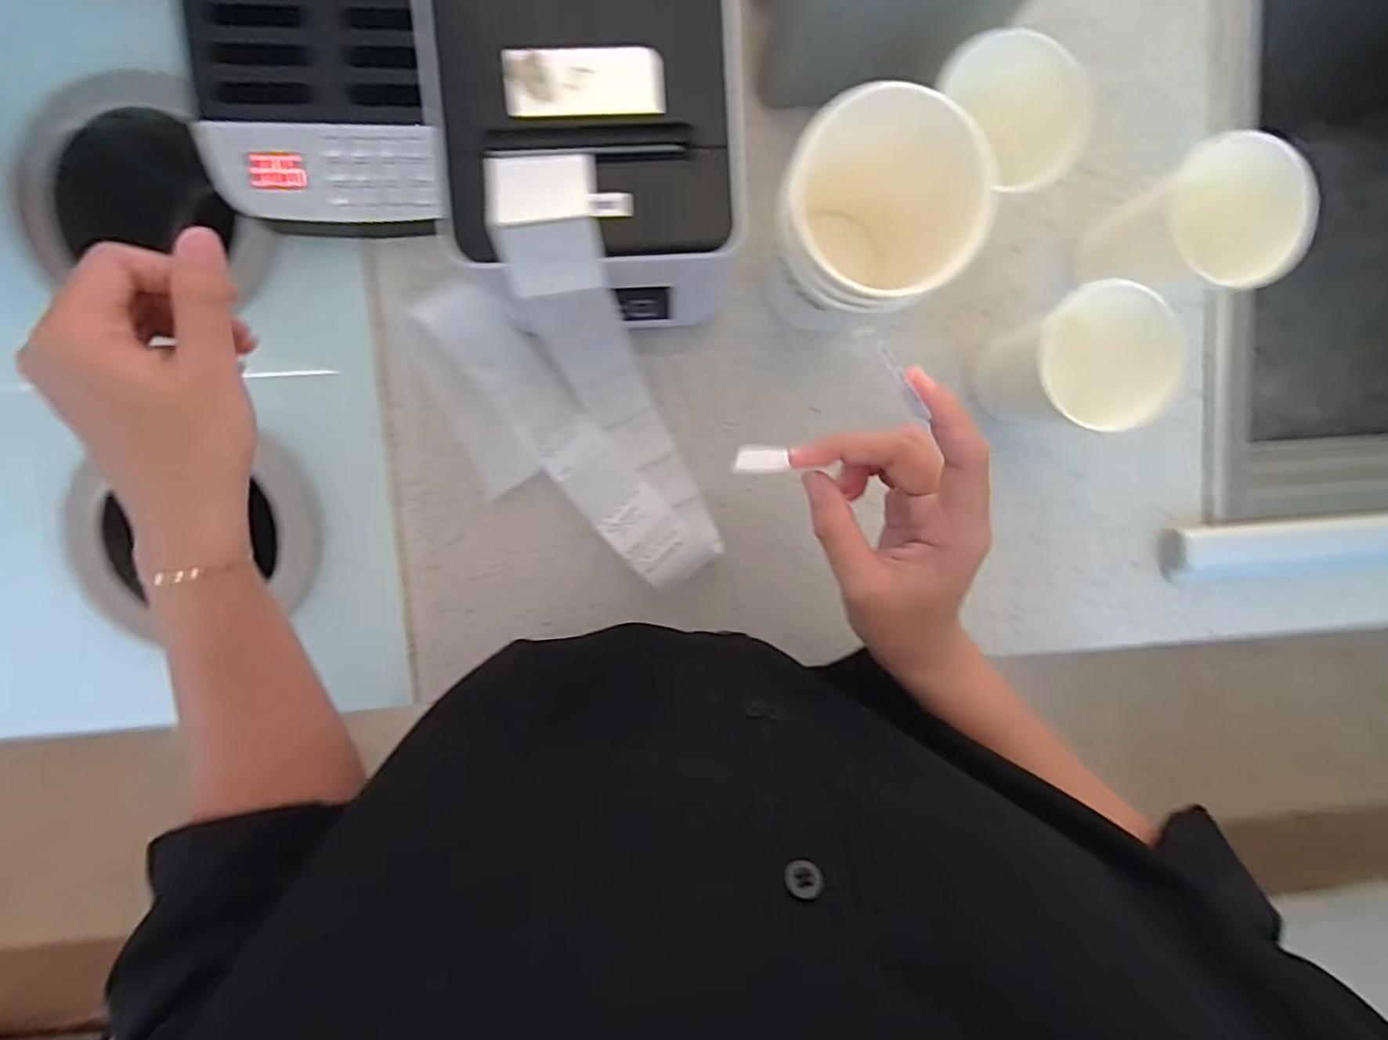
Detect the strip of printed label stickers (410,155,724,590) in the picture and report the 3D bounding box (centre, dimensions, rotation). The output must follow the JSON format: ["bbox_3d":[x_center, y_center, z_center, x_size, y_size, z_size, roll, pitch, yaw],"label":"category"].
[{"bbox_3d":[-0.081,-0.049,0.338,0.133,0.129,0.214,-21,98,-1],"label":"strip of printed label stickers"}]

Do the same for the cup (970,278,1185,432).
[{"bbox_3d":[0.231,-0.095,0.377,0.078,0.094,0.069,17,96,-6],"label":"cup"}]

